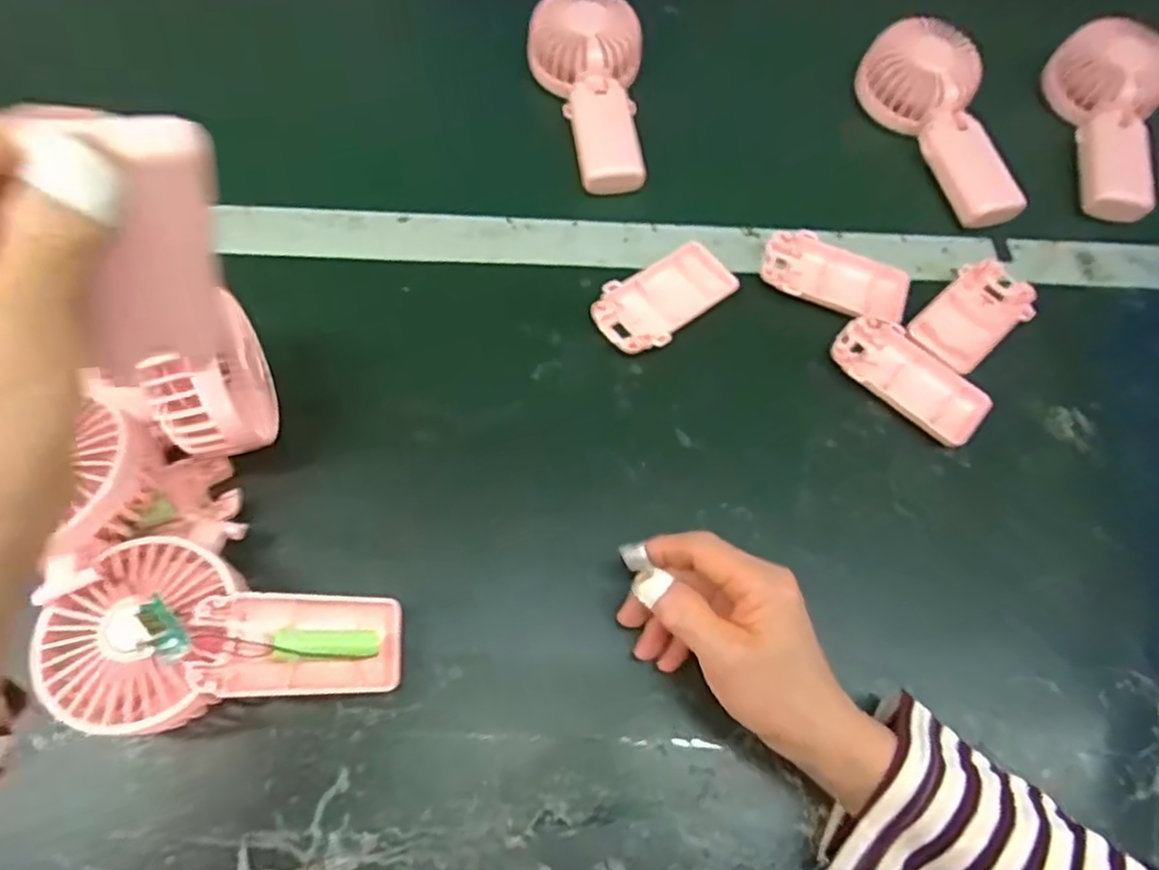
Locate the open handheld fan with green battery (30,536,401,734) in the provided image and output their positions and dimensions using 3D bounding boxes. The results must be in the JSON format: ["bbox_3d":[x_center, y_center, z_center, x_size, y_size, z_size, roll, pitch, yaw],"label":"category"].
[{"bbox_3d":[-0.166,0.093,0.332,0.161,0.047,0.086,7,68,-14],"label":"open handheld fan with green battery"}]

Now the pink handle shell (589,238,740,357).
[{"bbox_3d":[0.057,-0.091,0.464,0.098,0.009,0.052,-34,73,-15],"label":"pink handle shell"}]

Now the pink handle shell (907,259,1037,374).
[{"bbox_3d":[0.269,-0.083,0.480,0.096,0.011,0.051,-40,75,-16],"label":"pink handle shell"}]

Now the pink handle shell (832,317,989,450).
[{"bbox_3d":[0.211,-0.038,0.450,0.099,0.011,0.053,39,72,12],"label":"pink handle shell"}]

